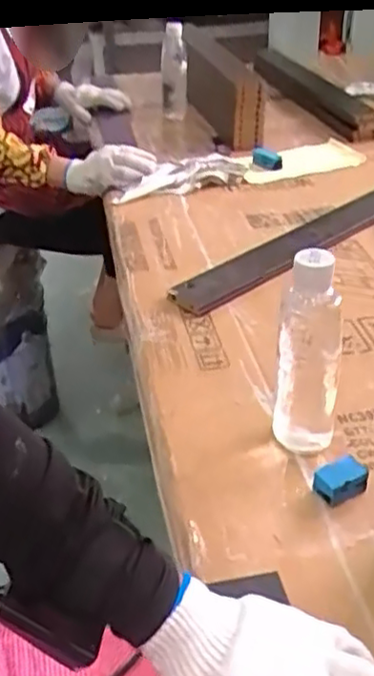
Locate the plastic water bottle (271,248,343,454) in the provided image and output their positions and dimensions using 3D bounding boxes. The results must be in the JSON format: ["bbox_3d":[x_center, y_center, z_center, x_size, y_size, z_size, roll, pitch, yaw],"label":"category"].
[{"bbox_3d":[0.105,0.006,0.584,0.055,0.183,0.055,6,35,12],"label":"plastic water bottle"}]

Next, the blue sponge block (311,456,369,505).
[{"bbox_3d":[0.130,0.120,0.571,0.042,0.029,0.024,-19,38,-23],"label":"blue sponge block"}]

